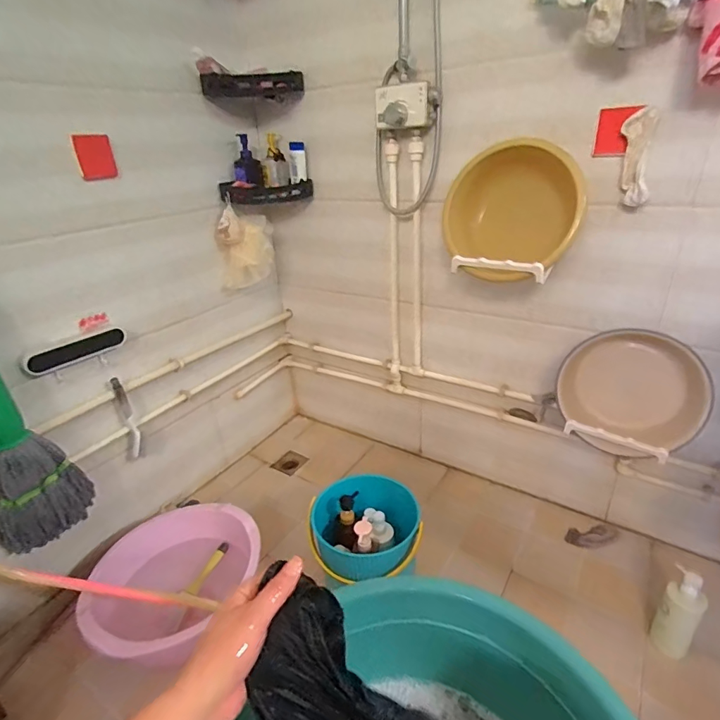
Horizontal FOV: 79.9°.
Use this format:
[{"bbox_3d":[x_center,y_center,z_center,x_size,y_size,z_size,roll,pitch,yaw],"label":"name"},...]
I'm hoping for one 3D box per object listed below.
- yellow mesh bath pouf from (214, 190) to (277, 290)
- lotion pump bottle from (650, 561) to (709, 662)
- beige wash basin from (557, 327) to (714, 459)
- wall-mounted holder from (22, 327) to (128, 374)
[{"bbox_3d":[-0.357,-0.369,1.361,0.176,0.270,0.058,-11,18,-27],"label":"yellow mesh bath pouf"},{"bbox_3d":[0.674,0.539,0.910,0.065,0.206,0.070,-26,34,-37],"label":"lotion pump bottle"},{"bbox_3d":[0.597,0.071,0.953,0.282,0.275,0.097,19,18,34],"label":"beige wash basin"},{"bbox_3d":[-0.677,-0.026,1.034,0.020,0.061,0.229,13,31,29],"label":"wall-mounted holder"}]

